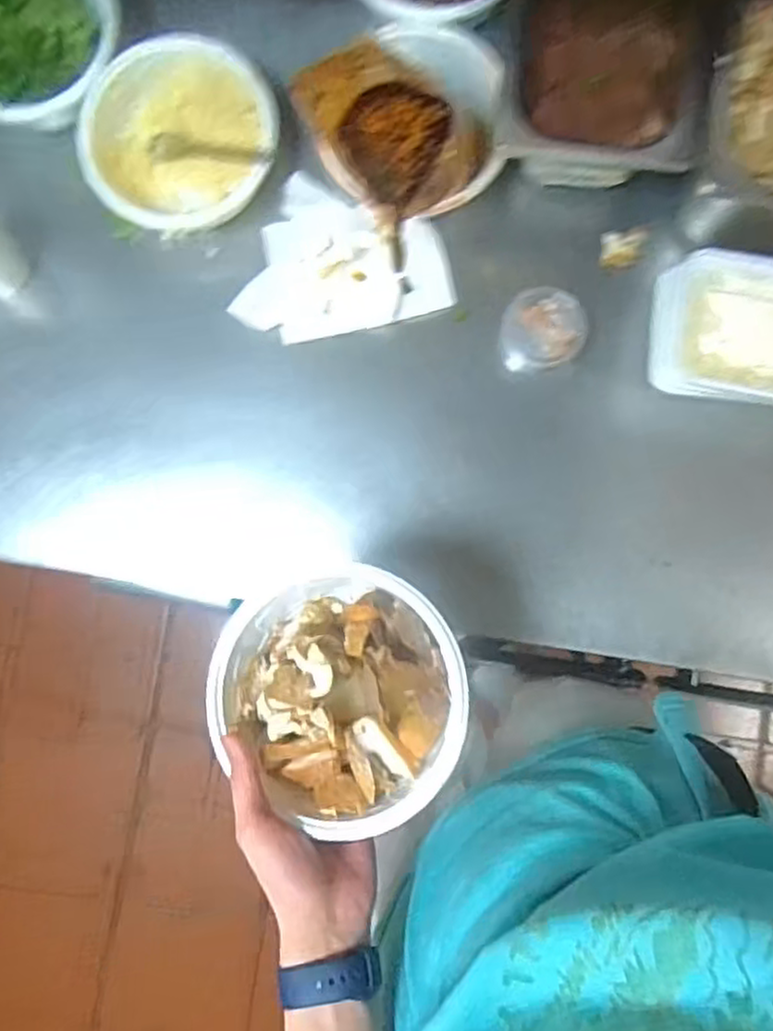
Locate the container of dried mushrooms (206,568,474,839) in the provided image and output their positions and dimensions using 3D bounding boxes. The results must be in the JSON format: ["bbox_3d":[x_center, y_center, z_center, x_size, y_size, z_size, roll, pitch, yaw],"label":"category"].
[{"bbox_3d":[-0.033,0.118,0.475,0.161,0.061,0.161,-9,85,2],"label":"container of dried mushrooms"}]

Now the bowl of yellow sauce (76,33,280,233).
[{"bbox_3d":[-0.187,-0.346,0.650,0.172,0.057,0.165,0,85,3],"label":"bowl of yellow sauce"}]

